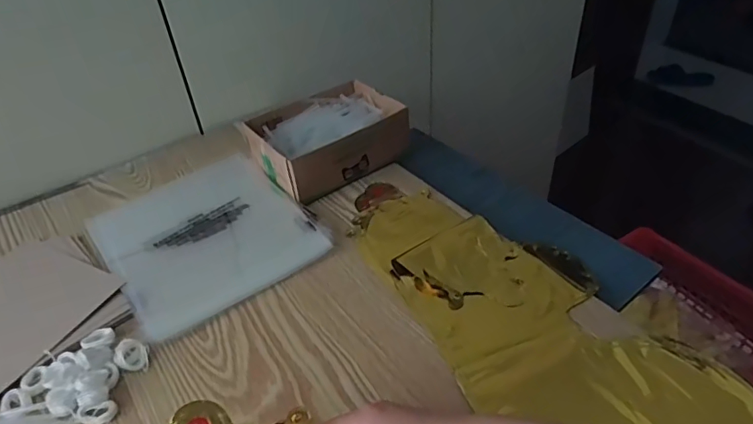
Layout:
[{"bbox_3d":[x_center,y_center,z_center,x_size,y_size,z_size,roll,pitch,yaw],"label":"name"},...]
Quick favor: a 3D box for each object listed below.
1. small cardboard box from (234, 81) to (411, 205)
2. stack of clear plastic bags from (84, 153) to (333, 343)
[{"bbox_3d":[-0.064,-0.099,0.696,0.189,0.057,0.141,-29,46,-27],"label":"small cardboard box"},{"bbox_3d":[-0.196,0.024,0.609,0.208,0.021,0.222,-29,45,-26],"label":"stack of clear plastic bags"}]

